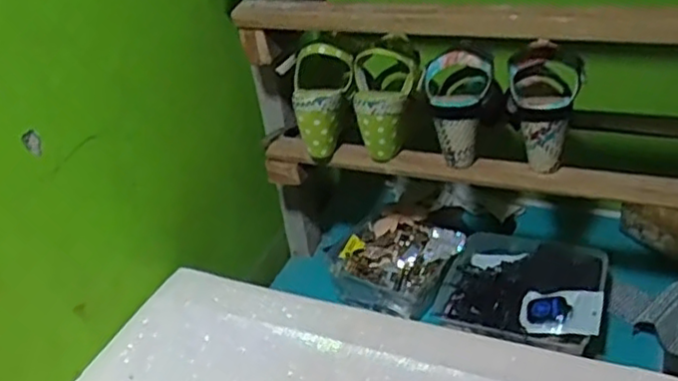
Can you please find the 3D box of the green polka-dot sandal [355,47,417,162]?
[{"bbox_3d":[0.059,-0.108,0.869,0.078,0.128,0.067,-3,33,7],"label":"green polka-dot sandal"}]

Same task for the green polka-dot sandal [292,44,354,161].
[{"bbox_3d":[-0.037,-0.112,0.885,0.087,0.148,0.063,10,16,24],"label":"green polka-dot sandal"}]

